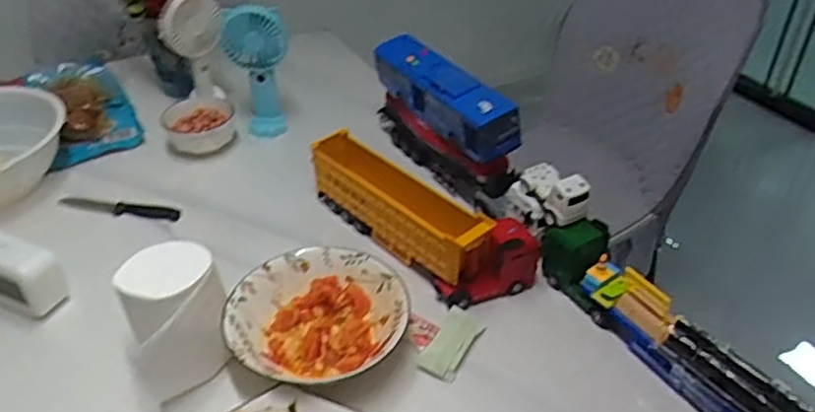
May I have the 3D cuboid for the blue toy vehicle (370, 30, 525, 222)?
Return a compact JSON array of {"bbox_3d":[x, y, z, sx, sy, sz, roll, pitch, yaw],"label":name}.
[{"bbox_3d":[0.049,-0.121,0.952,0.062,0.163,0.287,-23,45,-28],"label":"blue toy vehicle"}]

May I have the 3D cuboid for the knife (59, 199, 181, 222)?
[{"bbox_3d":[-0.404,0.003,0.929,0.180,0.013,0.021,7,38,5],"label":"knife"}]

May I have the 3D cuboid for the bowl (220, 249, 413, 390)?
[{"bbox_3d":[-0.100,0.123,0.725,0.186,0.050,0.170,2,38,-1],"label":"bowl"}]

